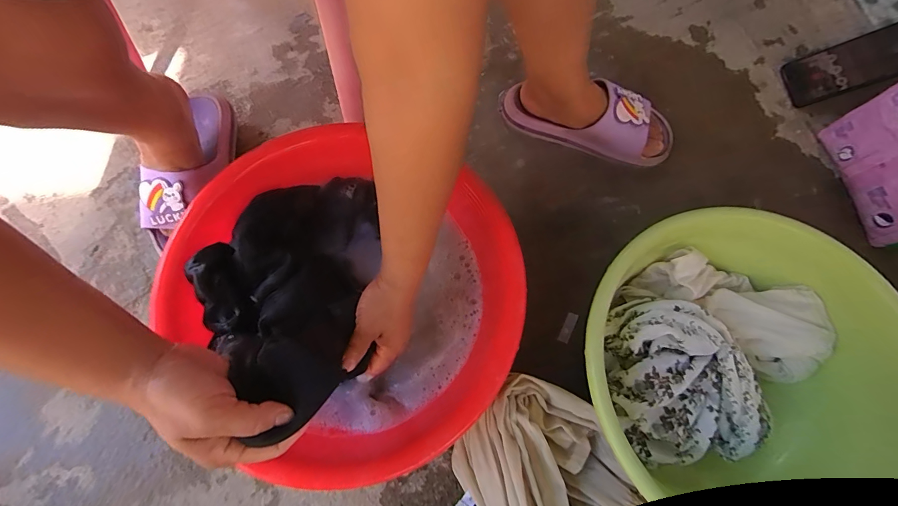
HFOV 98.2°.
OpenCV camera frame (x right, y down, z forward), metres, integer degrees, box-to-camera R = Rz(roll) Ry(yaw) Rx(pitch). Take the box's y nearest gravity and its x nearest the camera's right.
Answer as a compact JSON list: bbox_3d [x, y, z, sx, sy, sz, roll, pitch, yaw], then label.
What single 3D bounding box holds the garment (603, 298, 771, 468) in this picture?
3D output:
[{"bbox_3d":[0.268,0.139,0.435,0.171,0.059,0.177,-2,73,-2],"label":"garment"}]

